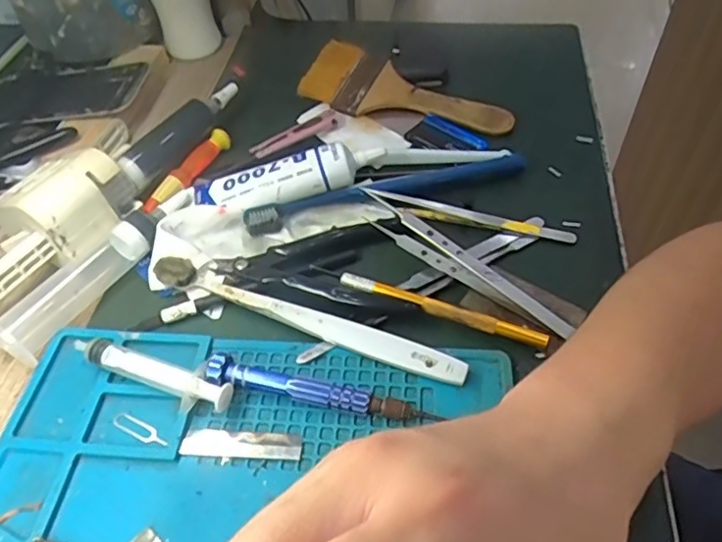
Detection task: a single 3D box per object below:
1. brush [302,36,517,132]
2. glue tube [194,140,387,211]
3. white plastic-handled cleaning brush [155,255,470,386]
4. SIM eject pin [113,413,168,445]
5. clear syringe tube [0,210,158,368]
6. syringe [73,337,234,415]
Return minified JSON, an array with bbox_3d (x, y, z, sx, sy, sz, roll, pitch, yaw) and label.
[{"bbox_3d":[0.034,-0.134,0.441,0.162,0.010,0.062,24,72,14],"label":"brush"},{"bbox_3d":[-0.047,-0.059,0.373,0.121,0.030,0.033,-7,50,-2],"label":"glue tube"},{"bbox_3d":[-0.031,0.024,0.312,0.181,0.017,0.017,16,53,17],"label":"white plastic-handled cleaning brush"},{"bbox_3d":[-0.109,0.078,0.284,0.034,0.004,0.008,19,54,19],"label":"SIM eject pin"},{"bbox_3d":[-0.160,0.006,0.331,0.027,0.022,0.105,21,54,20],"label":"clear syringe tube"},{"bbox_3d":[-0.107,0.052,0.295,0.090,0.016,0.020,16,53,17],"label":"syringe"}]

